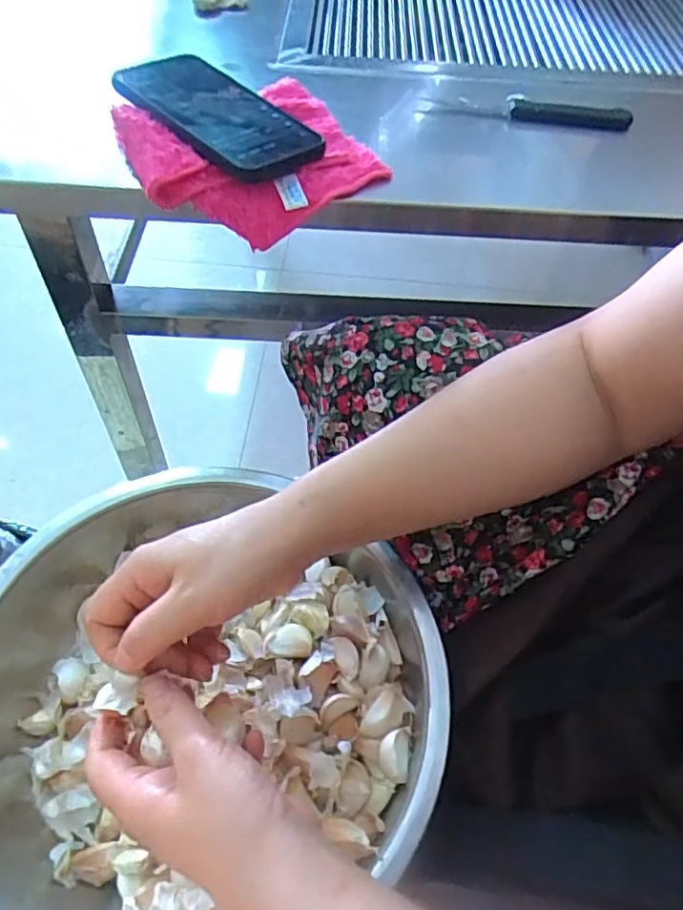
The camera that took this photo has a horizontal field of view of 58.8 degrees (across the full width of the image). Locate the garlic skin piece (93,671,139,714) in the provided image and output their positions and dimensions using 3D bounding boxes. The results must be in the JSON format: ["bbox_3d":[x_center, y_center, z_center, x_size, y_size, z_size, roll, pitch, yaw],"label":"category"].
[{"bbox_3d":[-0.114,0.121,0.307,0.021,0.008,0.016,10,54,3],"label":"garlic skin piece"}]

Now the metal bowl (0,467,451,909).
[{"bbox_3d":[-0.102,0.159,0.404,0.309,0.097,0.286,2,54,-3],"label":"metal bowl"}]

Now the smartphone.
[{"bbox_3d":[-0.089,-0.235,0.418,0.153,0.016,0.077,40,60,22],"label":"smartphone"}]

